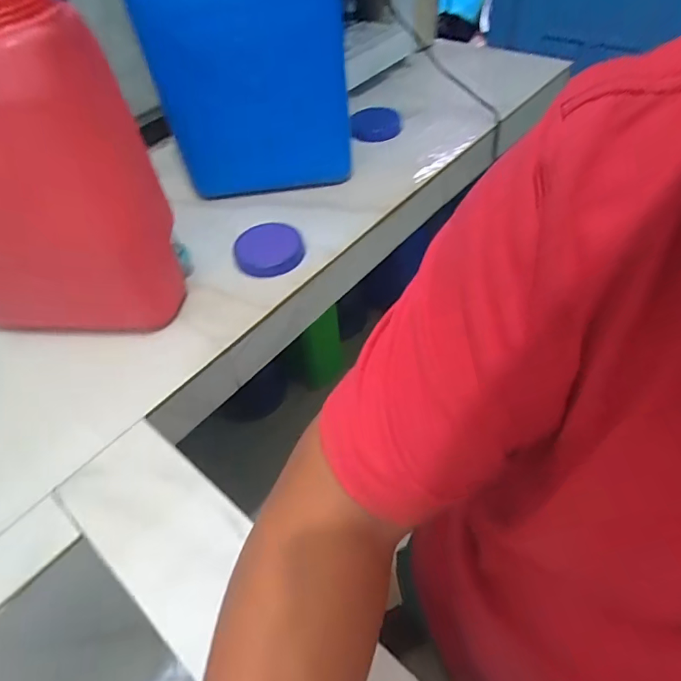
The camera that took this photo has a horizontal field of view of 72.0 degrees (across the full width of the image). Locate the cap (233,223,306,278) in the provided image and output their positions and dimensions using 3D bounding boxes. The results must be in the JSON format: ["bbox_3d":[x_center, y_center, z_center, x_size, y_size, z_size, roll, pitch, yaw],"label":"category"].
[{"bbox_3d":[-0.121,-0.157,0.791,0.112,0.026,0.118,-3,50,4],"label":"cap"}]

